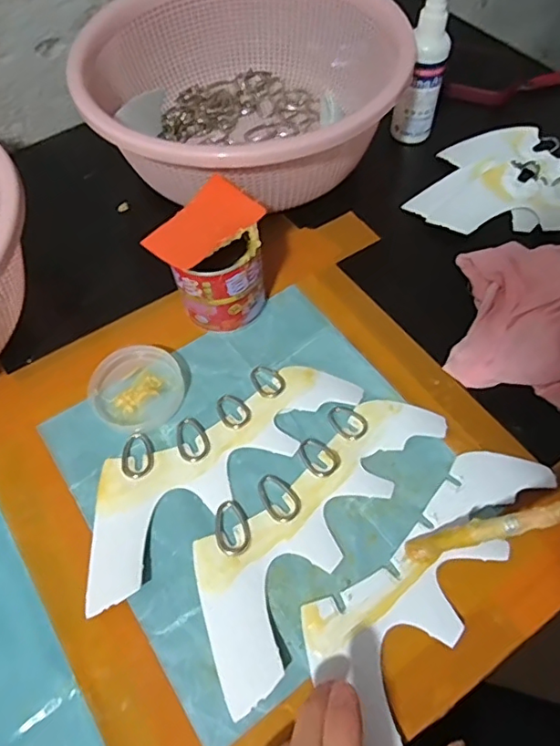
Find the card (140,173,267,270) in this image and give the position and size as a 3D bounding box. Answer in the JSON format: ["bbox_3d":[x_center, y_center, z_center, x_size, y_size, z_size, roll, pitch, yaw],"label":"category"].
[{"bbox_3d":[-0.052,-0.105,0.388,0.051,0.004,0.081,33,66,21],"label":"card"}]

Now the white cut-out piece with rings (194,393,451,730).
[{"bbox_3d":[0.017,0.088,0.345,0.083,0.008,0.207,34,66,21],"label":"white cut-out piece with rings"}]

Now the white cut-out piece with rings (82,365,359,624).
[{"bbox_3d":[-0.050,0.053,0.370,0.208,0.008,0.079,-39,64,-19],"label":"white cut-out piece with rings"}]

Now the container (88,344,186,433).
[{"bbox_3d":[-0.103,0.010,0.398,0.063,0.010,0.064,-2,59,3],"label":"container"}]

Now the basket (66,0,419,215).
[{"bbox_3d":[-0.041,-0.246,0.492,0.255,0.107,0.255,-2,59,3],"label":"basket"}]

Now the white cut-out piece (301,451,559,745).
[{"bbox_3d":[0.083,0.117,0.325,0.076,0.006,0.198,31,65,23],"label":"white cut-out piece"}]

